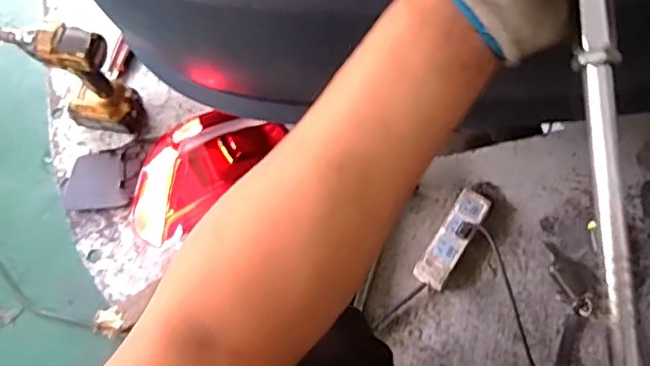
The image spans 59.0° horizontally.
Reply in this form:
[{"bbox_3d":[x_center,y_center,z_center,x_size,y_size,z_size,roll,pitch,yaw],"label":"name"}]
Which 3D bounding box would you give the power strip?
[{"bbox_3d":[0.206,0.087,0.919,0.051,0.024,0.173,29,76,28],"label":"power strip"}]

